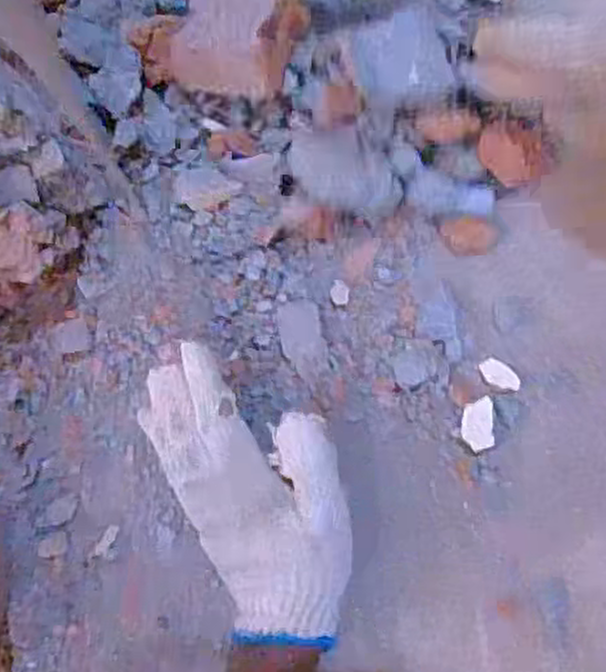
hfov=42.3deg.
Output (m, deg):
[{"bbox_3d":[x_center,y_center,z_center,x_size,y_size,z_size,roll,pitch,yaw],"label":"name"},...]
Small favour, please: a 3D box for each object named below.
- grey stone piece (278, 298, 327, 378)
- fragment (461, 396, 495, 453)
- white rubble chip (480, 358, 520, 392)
[{"bbox_3d":[0.000,0.002,0.524,0.029,0.004,0.052,-10,82,5],"label":"grey stone piece"},{"bbox_3d":[0.112,0.057,0.501,0.019,0.014,0.032,-3,82,6],"label":"fragment"},{"bbox_3d":[0.128,0.026,0.508,0.028,0.004,0.015,34,87,9],"label":"white rubble chip"}]

